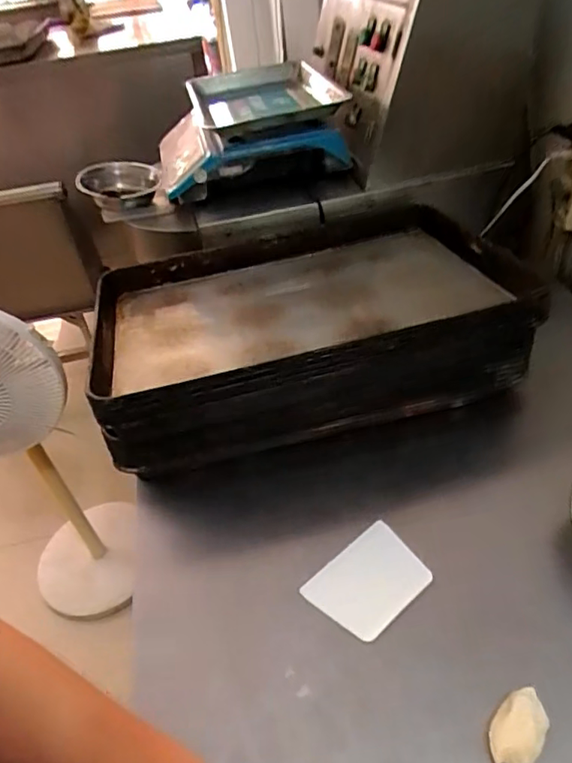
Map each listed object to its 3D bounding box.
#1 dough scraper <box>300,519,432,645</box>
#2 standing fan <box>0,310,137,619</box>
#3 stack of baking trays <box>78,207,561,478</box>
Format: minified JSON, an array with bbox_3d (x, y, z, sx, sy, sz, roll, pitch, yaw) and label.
[{"bbox_3d":[0.093,0.223,0.614,0.120,0.006,0.096,-37,49,-21],"label":"dough scraper"},{"bbox_3d":[-0.590,0.238,1.293,0.315,1.001,0.333,-33,46,-26],"label":"standing fan"},{"bbox_3d":[0.025,-0.110,0.868,0.621,0.162,0.426,-14,42,-7],"label":"stack of baking trays"}]

